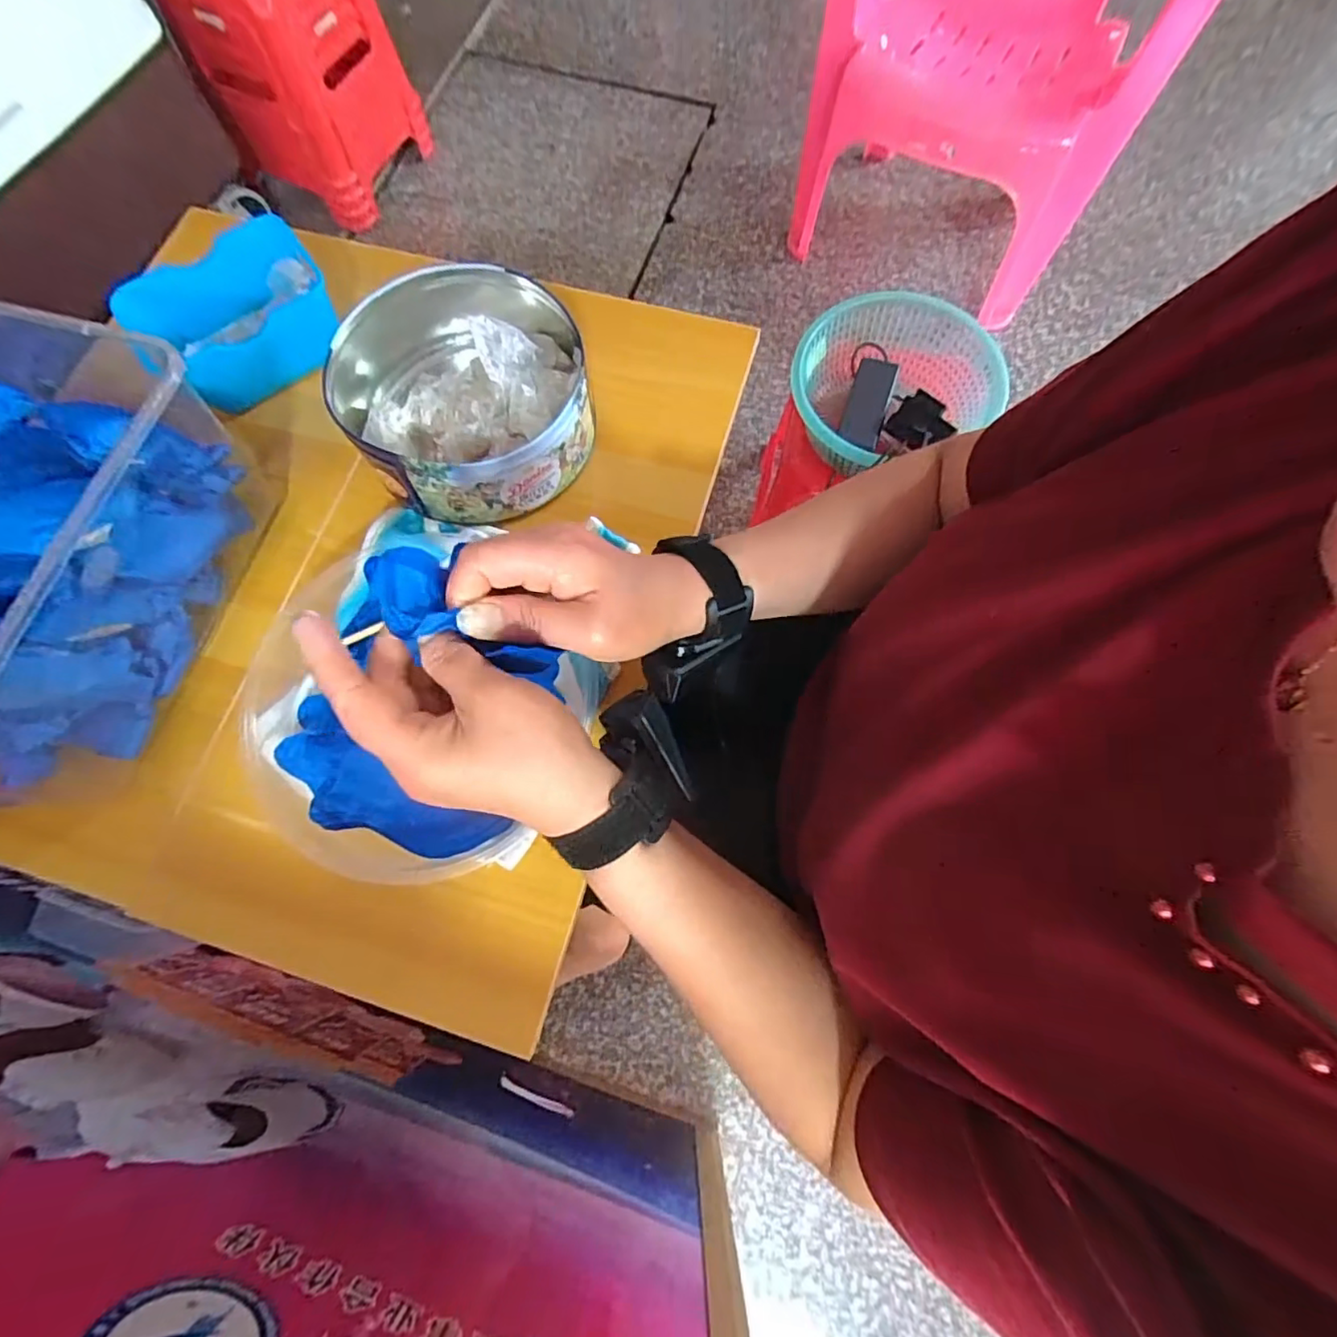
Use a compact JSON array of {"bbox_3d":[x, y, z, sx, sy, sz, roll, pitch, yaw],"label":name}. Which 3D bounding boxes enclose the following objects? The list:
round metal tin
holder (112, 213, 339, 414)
[{"bbox_3d":[-0.161,-0.218,0.472,0.184,0.074,0.191,0,74,1],"label":"round metal tin"},{"bbox_3d":[-0.363,-0.298,0.504,0.154,0.057,0.112,-40,77,-10],"label":"holder"}]

